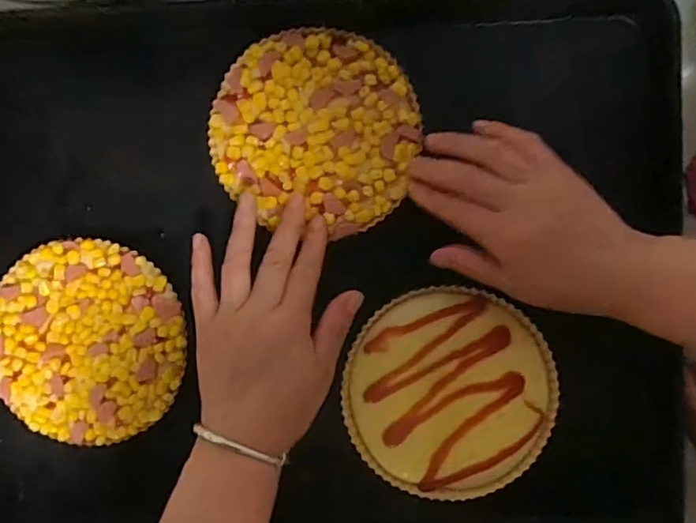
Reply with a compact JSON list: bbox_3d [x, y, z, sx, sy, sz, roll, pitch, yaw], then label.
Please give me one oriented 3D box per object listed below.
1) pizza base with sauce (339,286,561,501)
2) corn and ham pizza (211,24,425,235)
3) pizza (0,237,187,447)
[{"bbox_3d":[0.072,0.094,0.409,0.147,0.009,0.143,4,93,3],"label":"pizza base with sauce"},{"bbox_3d":[-0.024,-0.093,0.402,0.142,0.009,0.134,0,93,4],"label":"corn and ham pizza"},{"bbox_3d":[-0.191,0.058,0.421,0.138,0.024,0.141,0,93,4],"label":"pizza"}]

